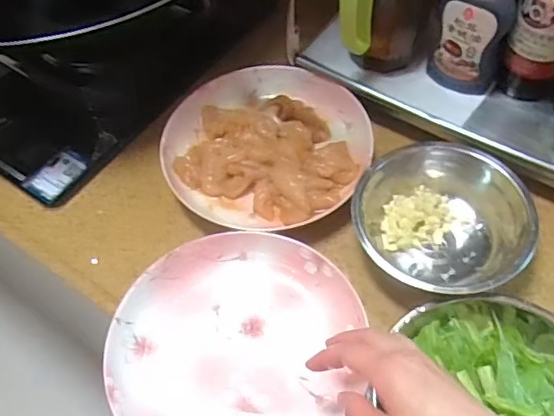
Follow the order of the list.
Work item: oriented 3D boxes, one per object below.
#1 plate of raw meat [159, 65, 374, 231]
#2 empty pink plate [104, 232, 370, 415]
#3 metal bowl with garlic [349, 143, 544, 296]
[{"bbox_3d":[-0.011,-0.066,0.590,0.199,0.031,0.189,-2,56,3],"label":"plate of raw meat"},{"bbox_3d":[-0.032,0.111,0.471,0.199,0.029,0.195,-2,56,3],"label":"empty pink plate"},{"bbox_3d":[0.145,0.016,0.515,0.150,0.069,0.131,24,61,19],"label":"metal bowl with garlic"}]

